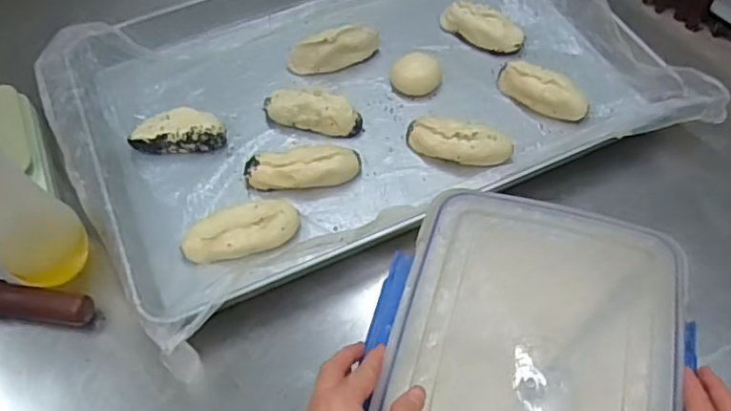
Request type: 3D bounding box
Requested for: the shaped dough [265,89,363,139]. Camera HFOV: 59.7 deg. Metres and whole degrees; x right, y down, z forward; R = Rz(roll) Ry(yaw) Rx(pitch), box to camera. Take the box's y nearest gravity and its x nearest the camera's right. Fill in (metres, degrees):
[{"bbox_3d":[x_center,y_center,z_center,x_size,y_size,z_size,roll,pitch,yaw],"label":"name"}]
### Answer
[{"bbox_3d":[-0.059,-0.105,0.706,0.107,0.032,0.040,11,57,9],"label":"shaped dough"}]

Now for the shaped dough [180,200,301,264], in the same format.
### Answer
[{"bbox_3d":[-0.122,0.023,0.623,0.111,0.024,0.047,-13,57,-7],"label":"shaped dough"}]

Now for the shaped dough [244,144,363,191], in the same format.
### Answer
[{"bbox_3d":[-0.065,-0.038,0.664,0.119,0.030,0.045,-4,56,-1],"label":"shaped dough"}]

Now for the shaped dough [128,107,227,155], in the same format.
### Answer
[{"bbox_3d":[-0.205,-0.083,0.697,0.097,0.028,0.049,-5,56,-2],"label":"shaped dough"}]

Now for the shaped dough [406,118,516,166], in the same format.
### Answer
[{"bbox_3d":[0.097,-0.066,0.673,0.110,0.033,0.039,17,58,12],"label":"shaped dough"}]

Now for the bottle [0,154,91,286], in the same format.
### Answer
[{"bbox_3d":[-0.312,-0.027,0.532,0.080,0.223,0.093,-29,60,-16],"label":"bottle"}]

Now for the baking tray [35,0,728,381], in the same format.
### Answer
[{"bbox_3d":[-0.002,-0.139,0.726,0.637,0.060,0.450,-24,59,-14],"label":"baking tray"}]

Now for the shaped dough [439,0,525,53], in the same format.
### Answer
[{"bbox_3d":[0.141,-0.219,0.777,0.106,0.029,0.039,34,63,22],"label":"shaped dough"}]

